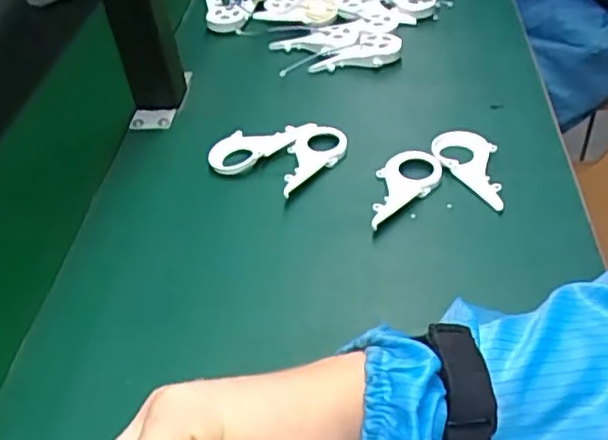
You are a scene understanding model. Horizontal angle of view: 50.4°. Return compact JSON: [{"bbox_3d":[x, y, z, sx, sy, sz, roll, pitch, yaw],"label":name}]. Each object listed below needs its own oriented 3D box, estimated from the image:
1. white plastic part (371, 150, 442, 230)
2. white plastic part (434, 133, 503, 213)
[{"bbox_3d":[0.080,-0.024,0.495,0.050,0.011,0.083,-2,46,12],"label":"white plastic part"},{"bbox_3d":[0.139,-0.044,0.510,0.044,0.010,0.083,-34,57,-14],"label":"white plastic part"}]

